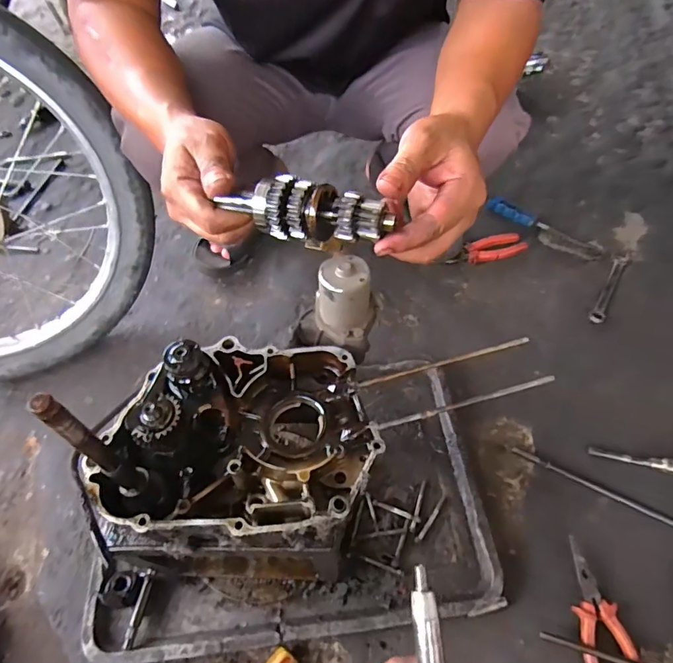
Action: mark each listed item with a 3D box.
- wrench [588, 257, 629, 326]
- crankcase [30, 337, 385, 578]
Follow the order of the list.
[{"bbox_3d":[0.478,-0.077,0.792,0.023,0.009,0.180,26,62,21],"label":"wrench"},{"bbox_3d":[-0.095,0.101,0.417,0.260,0.131,0.192,2,56,7],"label":"crankcase"}]

